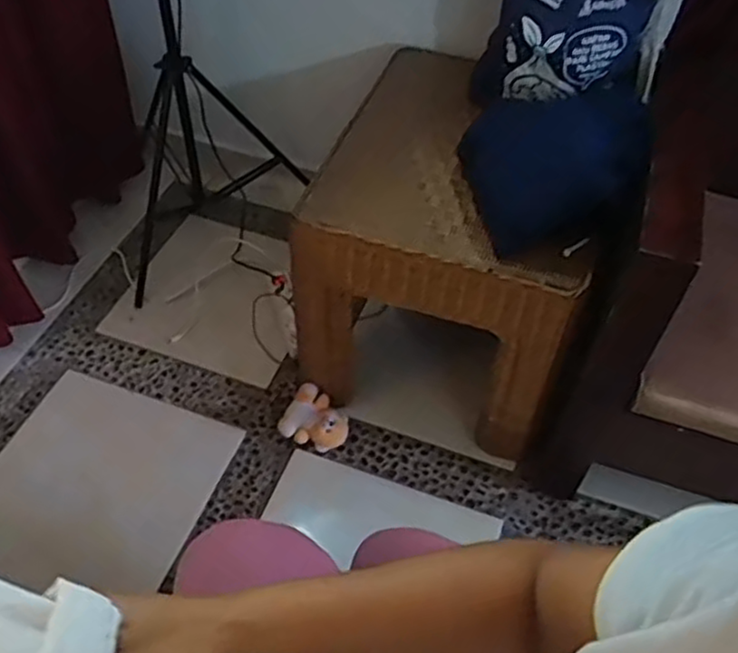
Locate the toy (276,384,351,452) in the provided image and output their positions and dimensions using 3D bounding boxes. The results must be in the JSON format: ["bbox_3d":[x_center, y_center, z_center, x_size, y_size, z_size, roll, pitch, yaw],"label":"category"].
[{"bbox_3d":[-0.100,0.171,1.322,0.113,0.069,0.091,25,53,17],"label":"toy"}]

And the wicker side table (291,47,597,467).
[{"bbox_3d":[0.157,-0.126,1.282,0.434,0.443,0.456,19,51,13],"label":"wicker side table"}]

